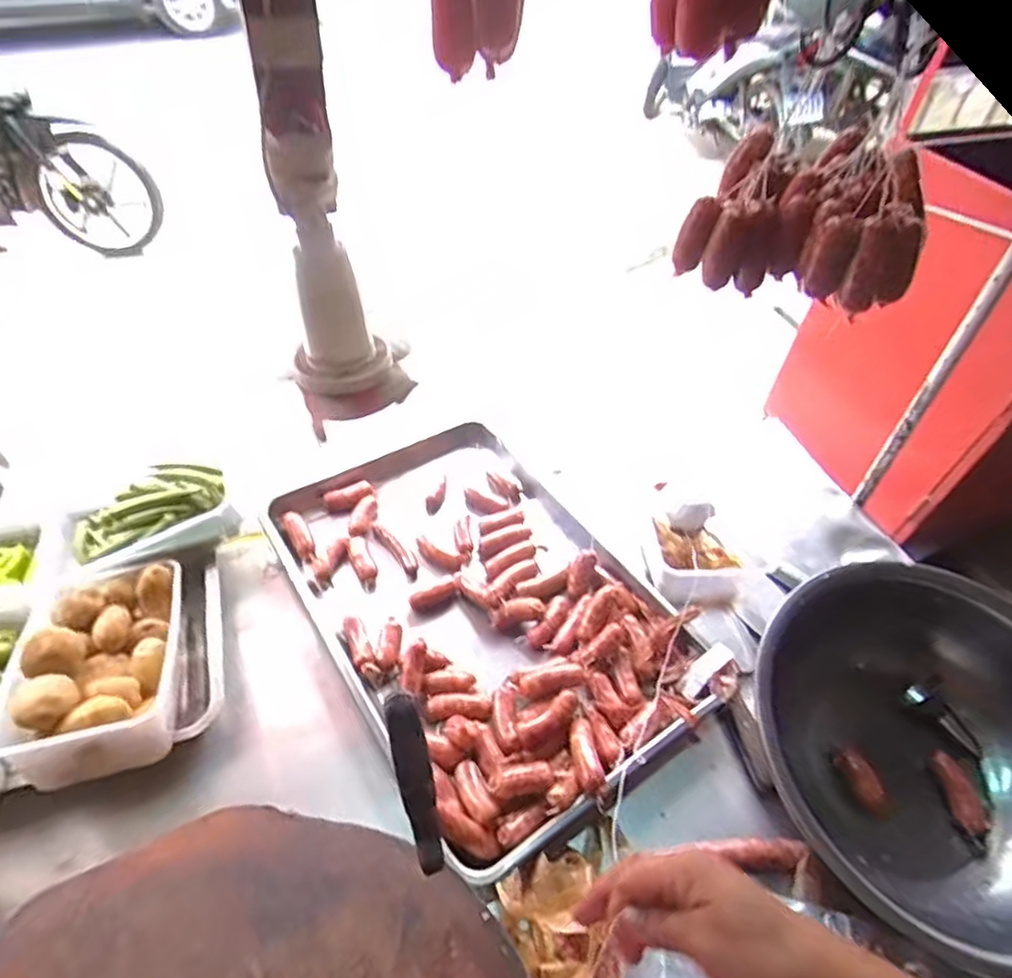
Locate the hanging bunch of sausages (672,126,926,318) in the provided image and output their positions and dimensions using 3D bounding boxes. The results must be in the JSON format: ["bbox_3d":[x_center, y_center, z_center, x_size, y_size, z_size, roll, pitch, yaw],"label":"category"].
[{"bbox_3d":[0.272,-0.251,0.583,0.192,0.105,0.154,20,49,14],"label":"hanging bunch of sausages"}]

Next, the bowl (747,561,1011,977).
[{"bbox_3d":[0.429,0.285,0.660,0.351,0.174,0.354,2,47,-2],"label":"bowl"}]

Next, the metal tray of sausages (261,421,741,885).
[{"bbox_3d":[-0.046,0.136,0.847,0.385,0.068,0.602,-25,54,-25],"label":"metal tray of sausages"}]

